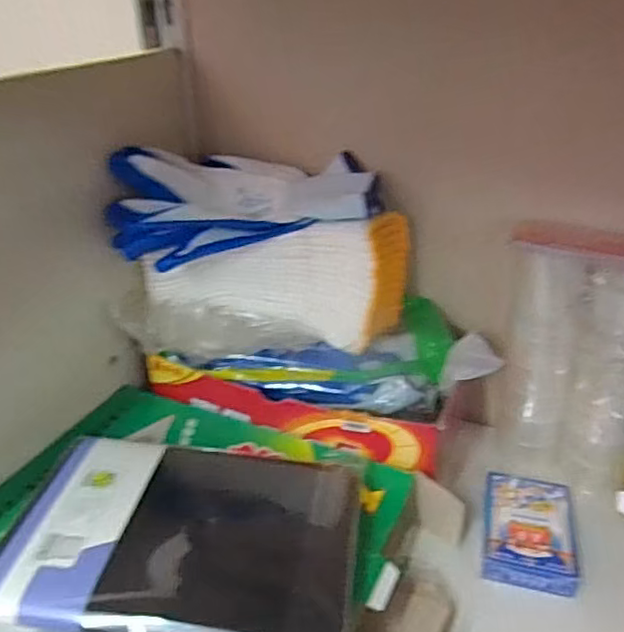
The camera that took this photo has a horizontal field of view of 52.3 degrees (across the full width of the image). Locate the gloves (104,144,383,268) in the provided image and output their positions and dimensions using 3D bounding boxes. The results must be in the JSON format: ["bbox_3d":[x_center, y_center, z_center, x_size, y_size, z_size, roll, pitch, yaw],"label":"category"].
[{"bbox_3d":[-0.053,-0.097,0.515,0.205,0.065,0.113,-3,28,-5],"label":"gloves"}]

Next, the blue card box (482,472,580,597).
[{"bbox_3d":[0.156,0.151,0.456,0.059,0.022,0.088,7,29,13],"label":"blue card box"}]

